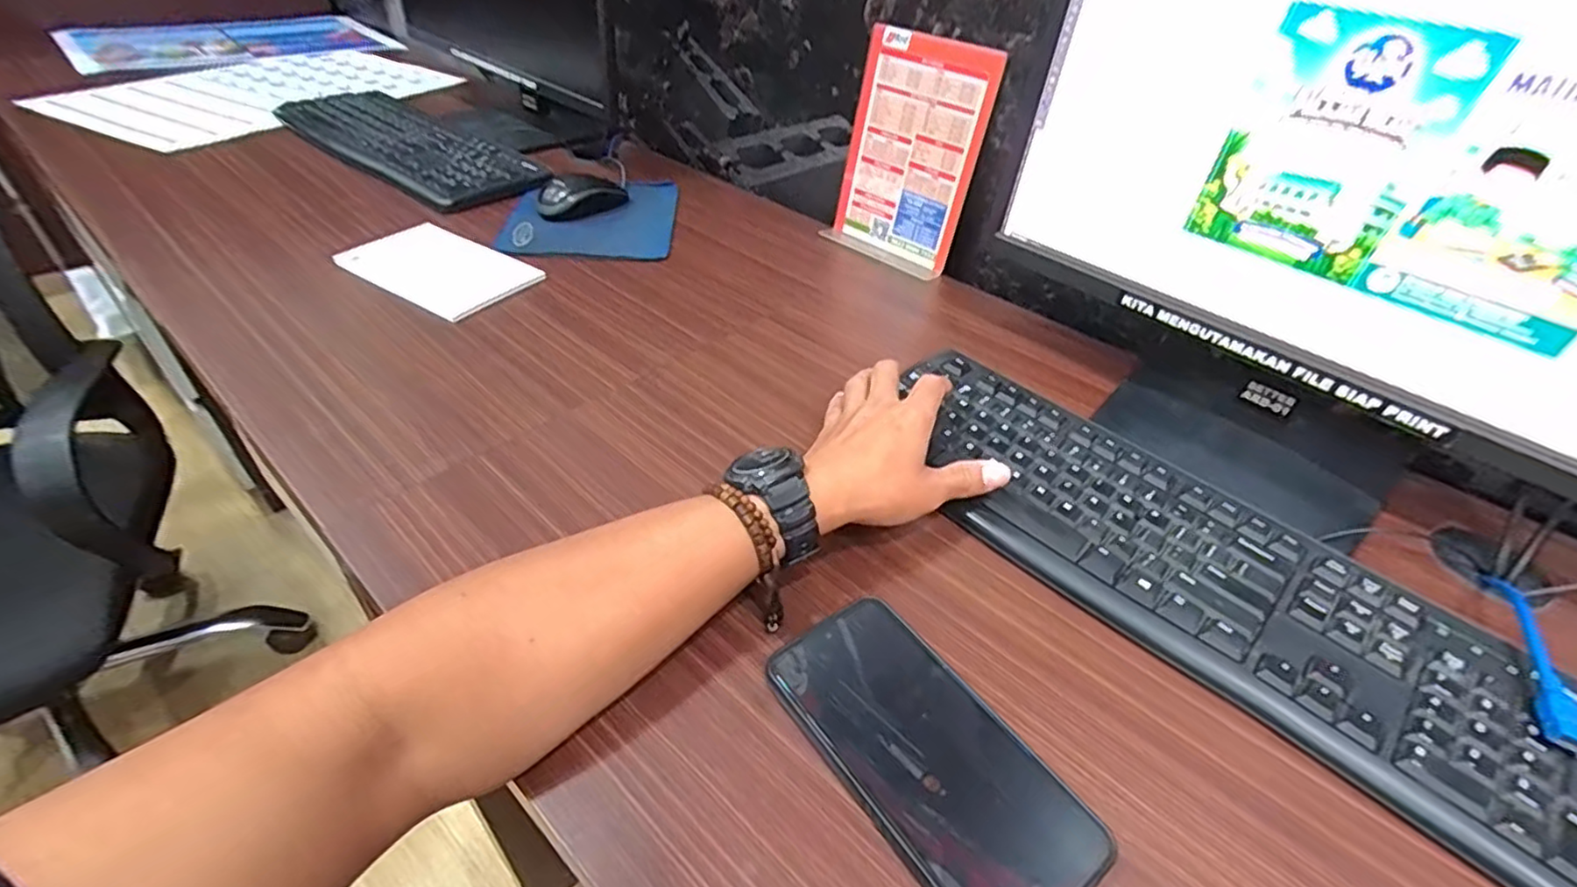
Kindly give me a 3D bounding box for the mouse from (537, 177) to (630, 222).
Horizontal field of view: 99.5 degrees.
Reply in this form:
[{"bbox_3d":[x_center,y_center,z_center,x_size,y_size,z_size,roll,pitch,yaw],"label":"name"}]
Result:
[{"bbox_3d":[-0.231,-0.278,0.750,0.104,0.030,0.049,-32,52,-33],"label":"mouse"}]

